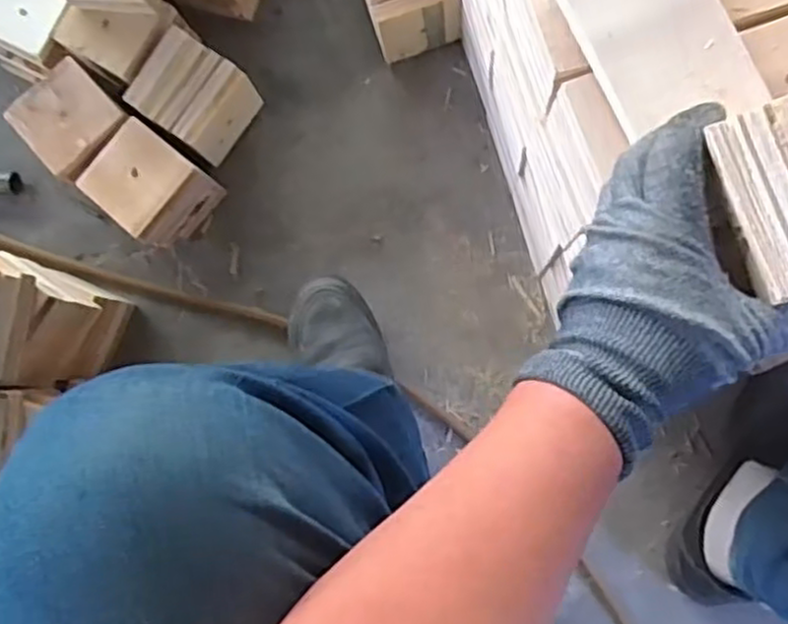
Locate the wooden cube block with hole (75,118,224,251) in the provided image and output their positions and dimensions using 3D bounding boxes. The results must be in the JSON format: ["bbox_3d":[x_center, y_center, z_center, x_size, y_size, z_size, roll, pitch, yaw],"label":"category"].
[{"bbox_3d":[-0.252,-0.128,0.778,0.098,0.091,0.100,40,90,8],"label":"wooden cube block with hole"}]

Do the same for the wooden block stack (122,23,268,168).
[{"bbox_3d":[-0.205,-0.222,0.779,0.103,0.089,0.092,35,89,8],"label":"wooden block stack"}]

